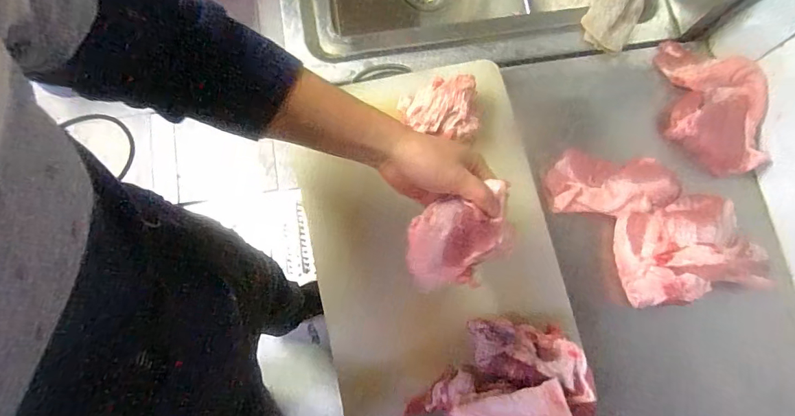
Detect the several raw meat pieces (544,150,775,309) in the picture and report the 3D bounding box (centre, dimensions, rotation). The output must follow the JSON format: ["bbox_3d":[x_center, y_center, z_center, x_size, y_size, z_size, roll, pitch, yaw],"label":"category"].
[{"bbox_3d":[0.319,0.014,0.562,0.164,0.062,0.249,-33,80,-8],"label":"several raw meat pieces"}]

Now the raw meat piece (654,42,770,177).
[{"bbox_3d":[0.405,-0.141,0.598,0.102,0.055,0.198,-9,78,-3],"label":"raw meat piece"}]

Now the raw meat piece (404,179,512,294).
[{"bbox_3d":[0.062,0.032,0.435,0.109,0.031,0.078,-17,78,-5],"label":"raw meat piece"}]

